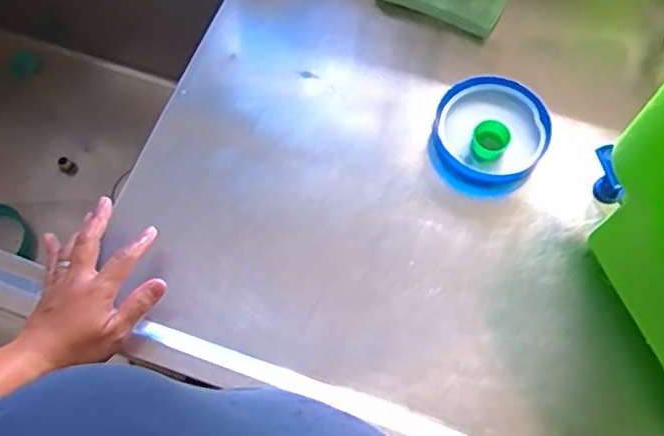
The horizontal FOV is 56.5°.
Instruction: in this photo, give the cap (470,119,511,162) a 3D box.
[{"bbox_3d":[0.169,-0.082,0.659,0.037,0.020,0.039,1,66,-2],"label":"cap"}]

